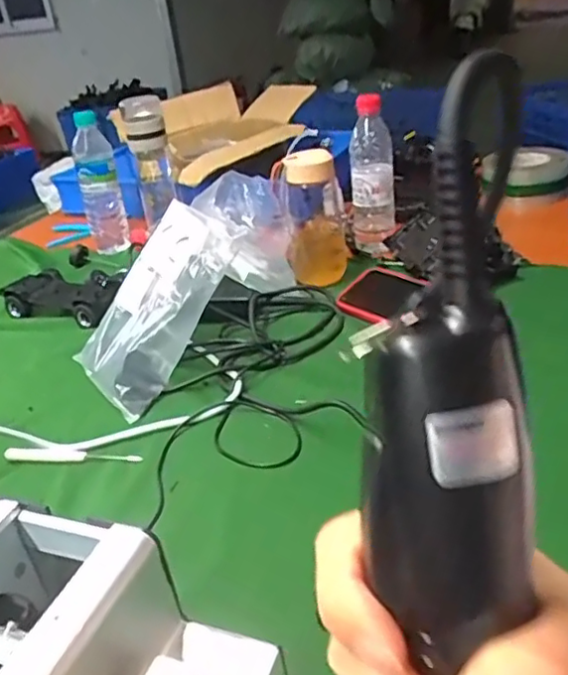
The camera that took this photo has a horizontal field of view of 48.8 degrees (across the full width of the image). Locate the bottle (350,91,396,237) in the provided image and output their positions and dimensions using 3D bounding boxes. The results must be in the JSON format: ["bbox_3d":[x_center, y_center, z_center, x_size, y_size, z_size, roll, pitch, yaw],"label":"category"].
[{"bbox_3d":[0.128,-0.249,0.909,0.061,0.191,0.057,-3,30,7],"label":"bottle"}]

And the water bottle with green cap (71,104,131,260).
[{"bbox_3d":[-0.306,-0.250,1.039,0.065,0.213,0.069,-16,31,-15],"label":"water bottle with green cap"}]

